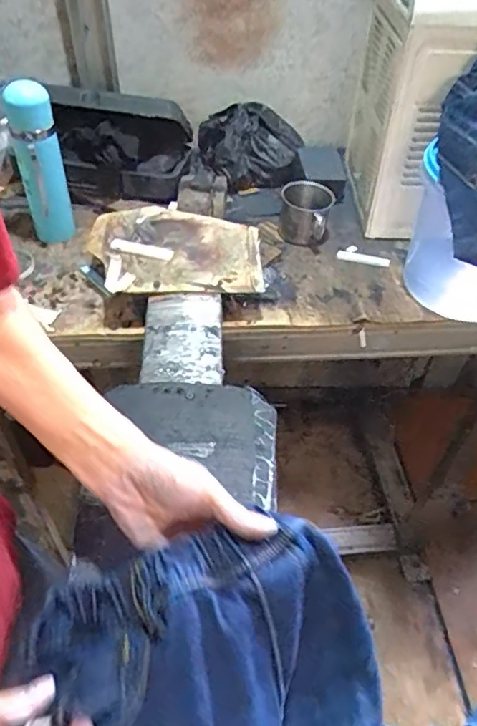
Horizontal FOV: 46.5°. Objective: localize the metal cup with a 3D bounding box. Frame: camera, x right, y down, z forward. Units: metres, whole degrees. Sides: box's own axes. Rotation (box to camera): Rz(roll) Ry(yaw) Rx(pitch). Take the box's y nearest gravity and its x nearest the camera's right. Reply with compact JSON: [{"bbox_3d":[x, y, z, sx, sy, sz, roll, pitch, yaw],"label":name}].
[{"bbox_3d":[0.107,-0.240,0.892,0.081,0.079,0.082,1,46,-1],"label":"metal cup"}]

